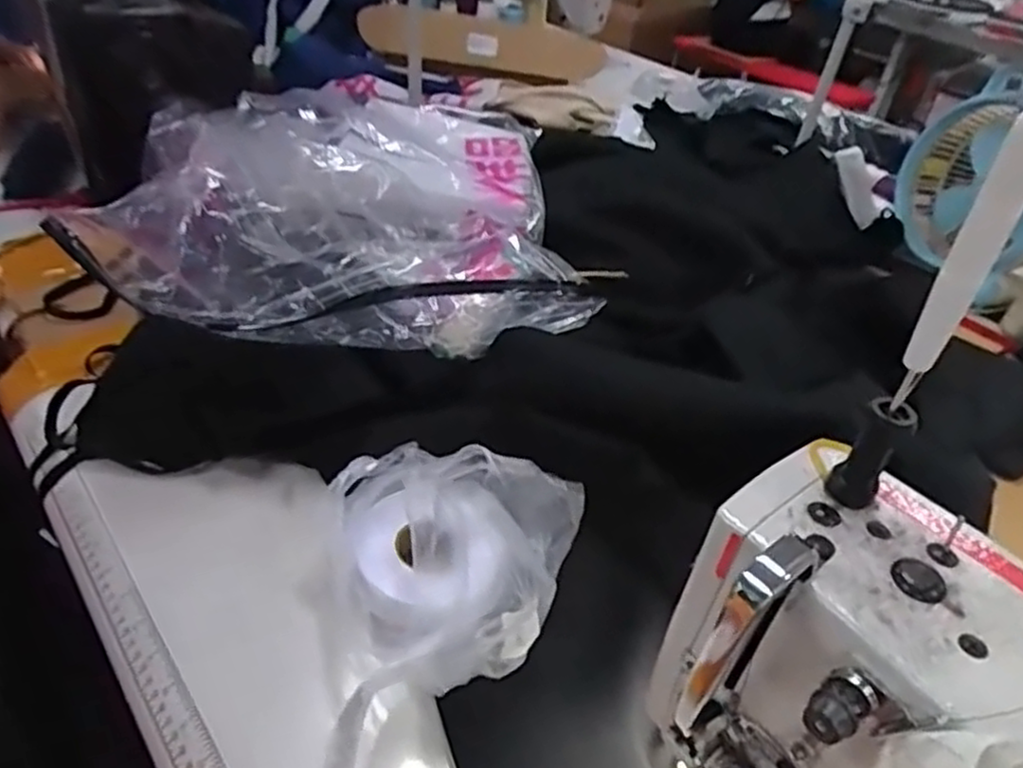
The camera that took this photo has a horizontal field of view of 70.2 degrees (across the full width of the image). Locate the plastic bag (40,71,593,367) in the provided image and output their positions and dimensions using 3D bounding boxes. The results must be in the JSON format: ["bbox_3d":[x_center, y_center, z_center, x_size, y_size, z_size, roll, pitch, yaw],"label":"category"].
[{"bbox_3d":[-0.130,-0.185,0.647,0.376,0.115,0.410,-3,38,-14],"label":"plastic bag"}]

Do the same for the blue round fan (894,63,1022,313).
[{"bbox_3d":[0.603,-0.256,0.907,0.106,0.225,0.216,-7,40,-20],"label":"blue round fan"}]

